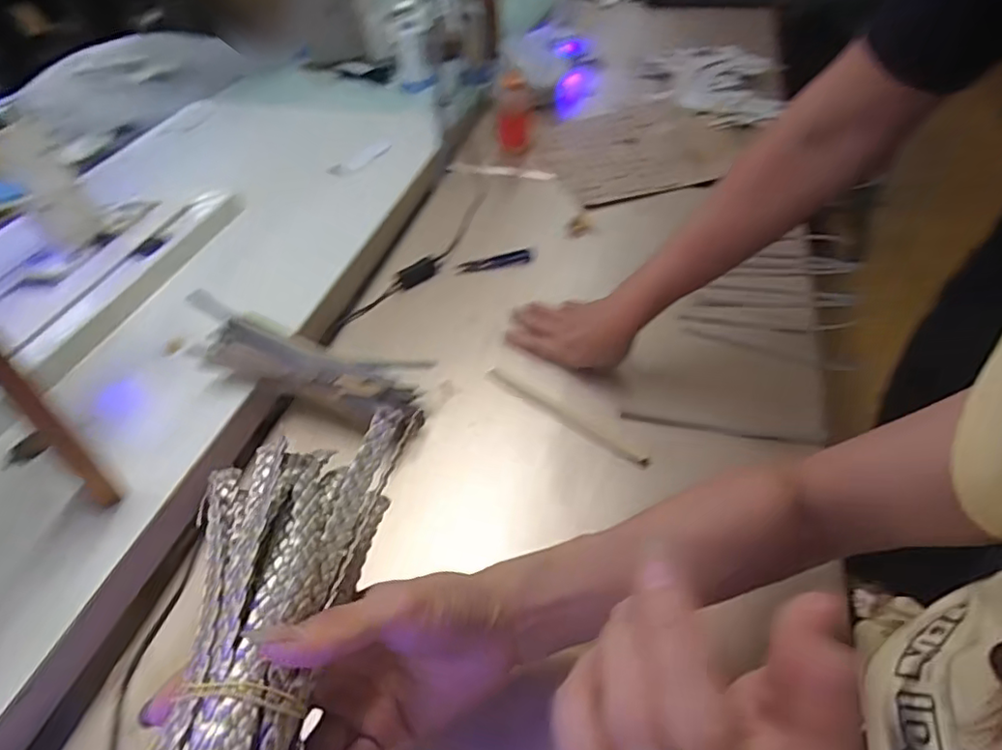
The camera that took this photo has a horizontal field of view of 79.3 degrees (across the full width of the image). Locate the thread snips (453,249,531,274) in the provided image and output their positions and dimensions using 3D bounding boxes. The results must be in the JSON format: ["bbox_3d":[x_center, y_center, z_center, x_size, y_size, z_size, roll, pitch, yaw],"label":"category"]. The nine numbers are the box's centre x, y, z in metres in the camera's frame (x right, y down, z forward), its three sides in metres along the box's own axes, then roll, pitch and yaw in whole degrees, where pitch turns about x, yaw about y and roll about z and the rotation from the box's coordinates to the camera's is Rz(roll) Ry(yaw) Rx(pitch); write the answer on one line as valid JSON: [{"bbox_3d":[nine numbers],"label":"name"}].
[{"bbox_3d":[-0.009,-0.148,0.789,0.099,0.011,0.019,-11,46,-7],"label":"thread snips"}]

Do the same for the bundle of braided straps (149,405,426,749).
[{"bbox_3d":[-0.094,0.114,0.230,0.081,0.055,0.237,2,47,3],"label":"bundle of braided straps"}]

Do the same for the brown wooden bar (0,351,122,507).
[{"bbox_3d":[-0.339,0.048,0.465,0.010,0.201,0.017,30,54,29],"label":"brown wooden bar"}]

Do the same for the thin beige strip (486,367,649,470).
[{"bbox_3d":[0.061,0.041,0.604,0.194,0.006,0.016,30,50,29],"label":"thin beige strip"}]

